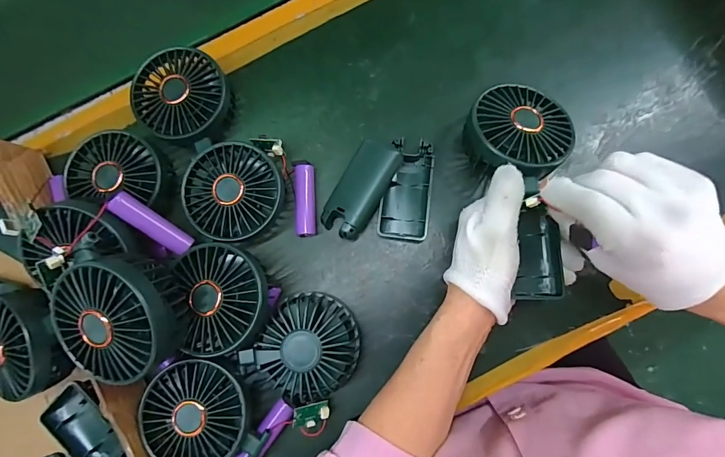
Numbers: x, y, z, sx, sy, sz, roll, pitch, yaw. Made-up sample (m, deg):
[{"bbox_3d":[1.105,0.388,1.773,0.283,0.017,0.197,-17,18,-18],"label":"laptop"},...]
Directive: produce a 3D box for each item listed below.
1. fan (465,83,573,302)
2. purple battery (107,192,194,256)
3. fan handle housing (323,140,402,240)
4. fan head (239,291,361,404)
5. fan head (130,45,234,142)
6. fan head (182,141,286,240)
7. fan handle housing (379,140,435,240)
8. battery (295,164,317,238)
[{"bbox_3d":[0.137,-0.035,0.306,0.085,0.032,0.179,-7,83,3],"label":"fan"},{"bbox_3d":[-0.168,-0.003,0.300,0.065,0.017,0.016,41,88,-22],"label":"purple battery"},{"bbox_3d":[-0.002,-0.038,0.349,0.044,0.024,0.094,28,83,8],"label":"fan handle housing"},{"bbox_3d":[-0.050,0.099,0.321,0.093,0.051,0.088,20,84,5],"label":"fan head"},{"bbox_3d":[-0.164,-0.121,0.355,0.084,0.046,0.082,-1,80,4],"label":"fan head"},{"bbox_3d":[-0.113,-0.032,0.343,0.083,0.047,0.084,-1,80,4],"label":"fan head"},{"bbox_3d":[0.041,-0.036,0.352,0.044,0.013,0.092,6,80,5],"label":"fan handle housing"},{"bbox_3d":[-0.053,-0.026,0.354,0.016,0.017,0.066,-3,80,4],"label":"battery"}]

